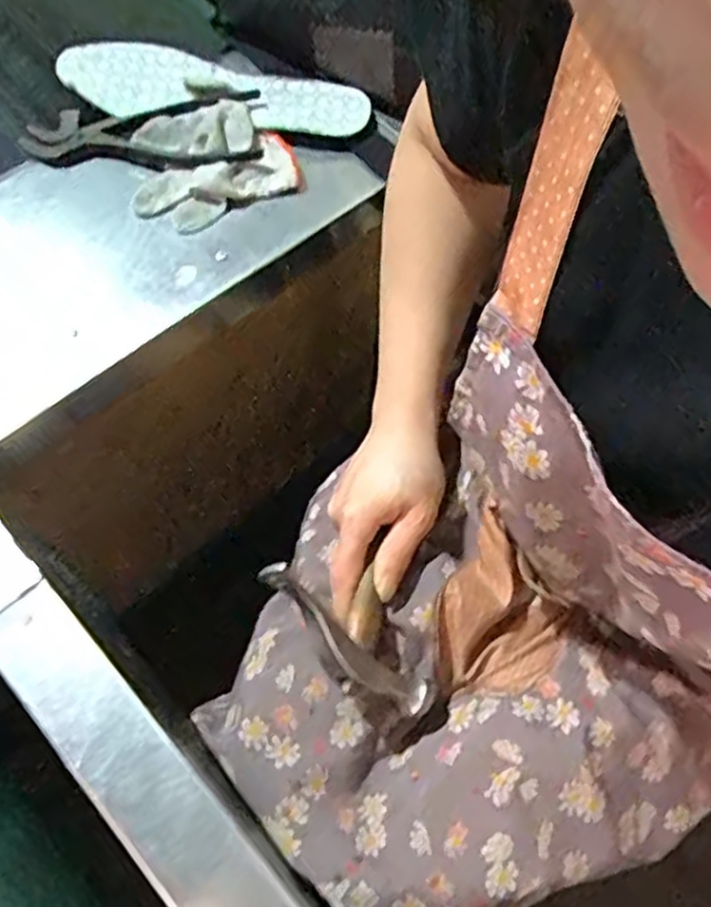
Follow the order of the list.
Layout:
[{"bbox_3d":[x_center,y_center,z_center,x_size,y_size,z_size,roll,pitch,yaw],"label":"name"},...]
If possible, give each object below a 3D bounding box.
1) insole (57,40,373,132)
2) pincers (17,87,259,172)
[{"bbox_3d":[-0.120,-0.311,0.605,0.258,0.018,0.075,11,66,3],"label":"insole"},{"bbox_3d":[-0.177,-0.258,0.587,0.190,0.023,0.077,-7,66,-5],"label":"pincers"}]

